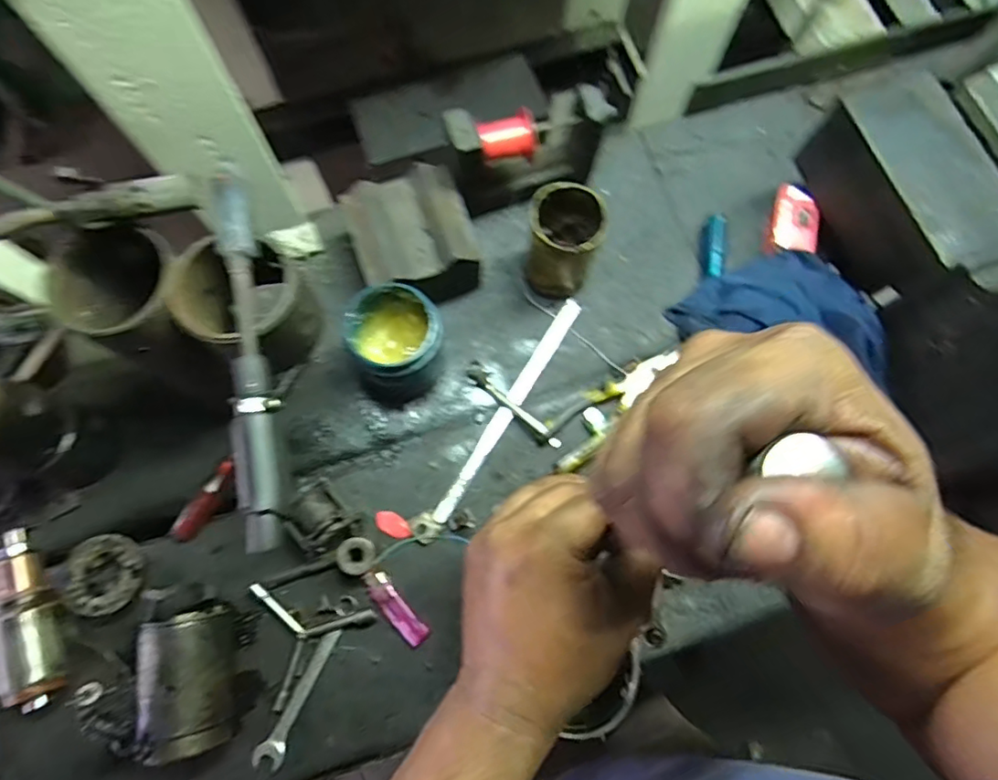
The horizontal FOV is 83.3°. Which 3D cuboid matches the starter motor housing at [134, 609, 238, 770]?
[{"bbox_3d":[-0.281,0.267,0.520,0.074,0.075,0.117,-12,74,-4],"label":"starter motor housing"}]

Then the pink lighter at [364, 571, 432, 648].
[{"bbox_3d":[-0.104,0.220,0.565,0.025,0.016,0.084,-41,78,-11],"label":"pink lighter"}]

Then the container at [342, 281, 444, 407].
[{"bbox_3d":[-0.104,-0.048,0.580,0.089,0.112,0.094,0,74,0],"label":"container"}]

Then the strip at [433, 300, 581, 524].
[{"bbox_3d":[0.013,0.018,0.614,0.019,0.008,0.282,31,76,8],"label":"strip"}]

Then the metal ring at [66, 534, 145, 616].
[{"bbox_3d":[-0.383,0.182,0.546,0.067,0.018,0.073,2,73,-6],"label":"metal ring"}]

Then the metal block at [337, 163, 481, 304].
[{"bbox_3d":[-0.089,-0.157,0.610,0.122,0.085,0.127,-21,75,-6],"label":"metal block"}]

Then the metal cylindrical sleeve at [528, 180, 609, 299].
[{"bbox_3d":[0.068,-0.159,0.605,0.072,0.120,0.078,0,74,0],"label":"metal cylindrical sleeve"}]

